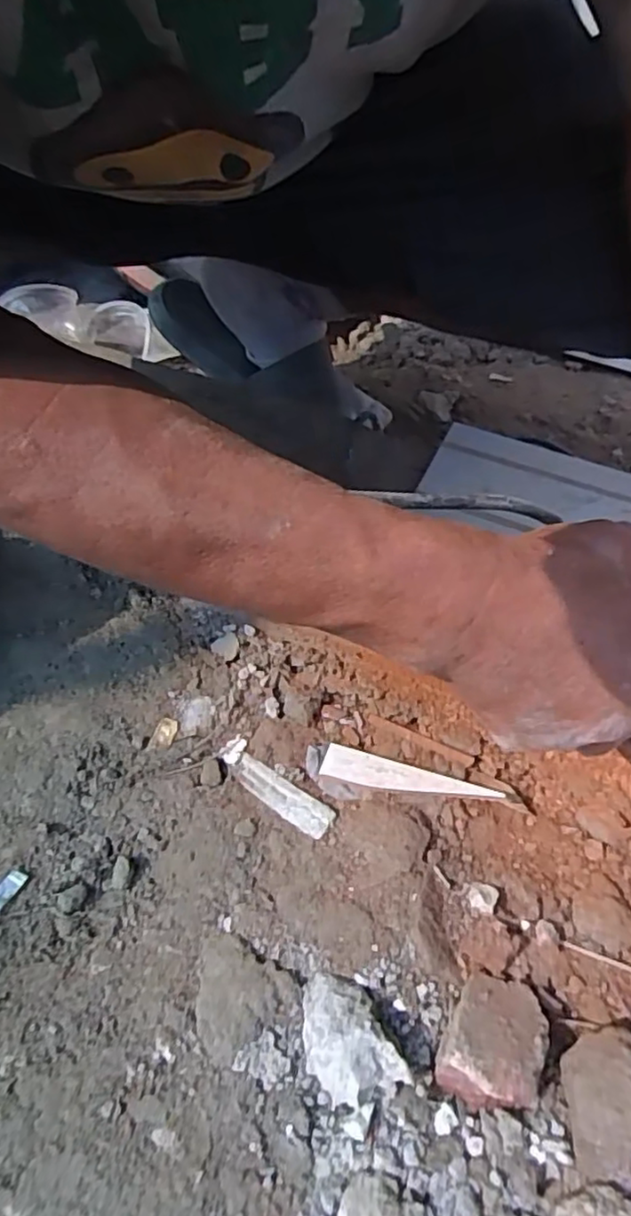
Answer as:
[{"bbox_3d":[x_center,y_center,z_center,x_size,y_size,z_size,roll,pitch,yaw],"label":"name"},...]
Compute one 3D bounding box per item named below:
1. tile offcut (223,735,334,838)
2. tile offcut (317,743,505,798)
[{"bbox_3d":[-0.026,0.113,0.413,0.087,0.009,0.022,36,61,24],"label":"tile offcut"},{"bbox_3d":[0.059,0.108,0.410,0.109,0.010,0.021,12,54,8],"label":"tile offcut"}]

